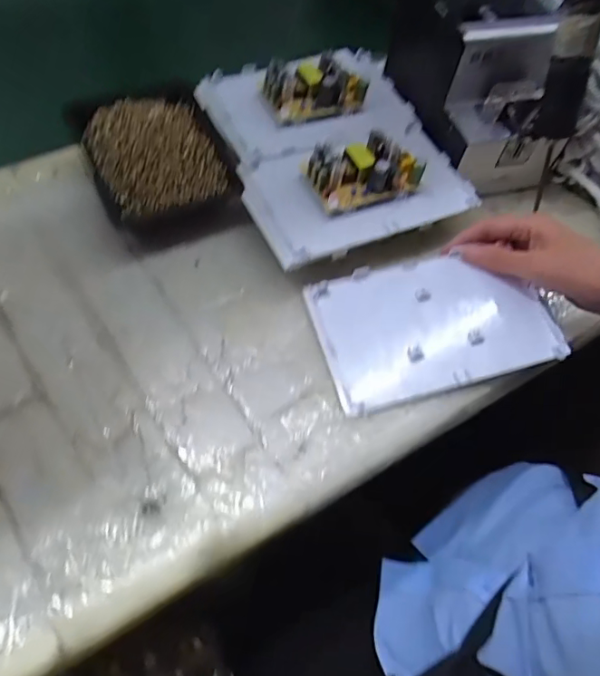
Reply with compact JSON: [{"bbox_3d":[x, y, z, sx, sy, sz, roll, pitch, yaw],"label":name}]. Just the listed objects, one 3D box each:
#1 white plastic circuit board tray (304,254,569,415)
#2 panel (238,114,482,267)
[{"bbox_3d":[0.111,-0.014,0.454,0.186,0.008,0.117,-14,67,-6],"label":"white plastic circuit board tray"},{"bbox_3d":[0.054,-0.146,0.484,0.202,0.044,0.123,-21,68,-17],"label":"panel"}]

